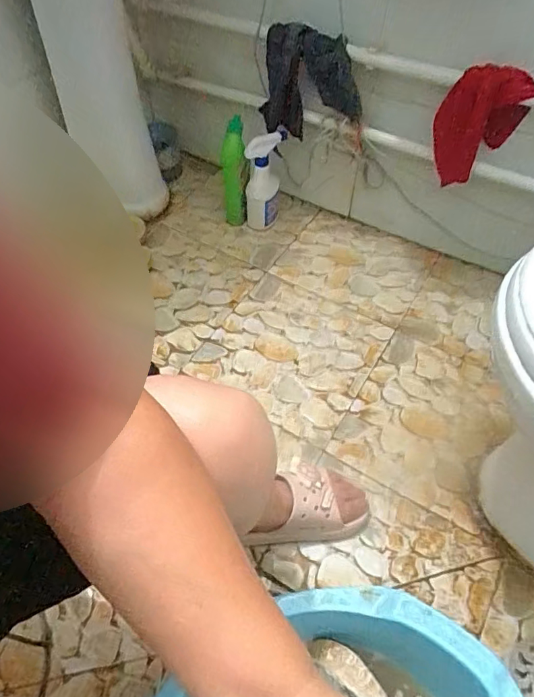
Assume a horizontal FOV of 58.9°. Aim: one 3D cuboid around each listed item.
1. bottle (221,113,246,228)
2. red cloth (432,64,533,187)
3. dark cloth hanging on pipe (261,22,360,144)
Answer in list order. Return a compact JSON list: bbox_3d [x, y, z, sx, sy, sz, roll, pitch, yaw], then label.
[{"bbox_3d":[-0.069,-0.363,0.998,0.049,0.223,0.049,-6,54,-5],"label":"bottle"},{"bbox_3d":[0.368,-0.387,0.837,0.136,0.200,0.064,10,54,7],"label":"red cloth"},{"bbox_3d":[0.089,-0.519,0.934,0.207,0.184,0.072,15,55,11],"label":"dark cloth hanging on pipe"}]

